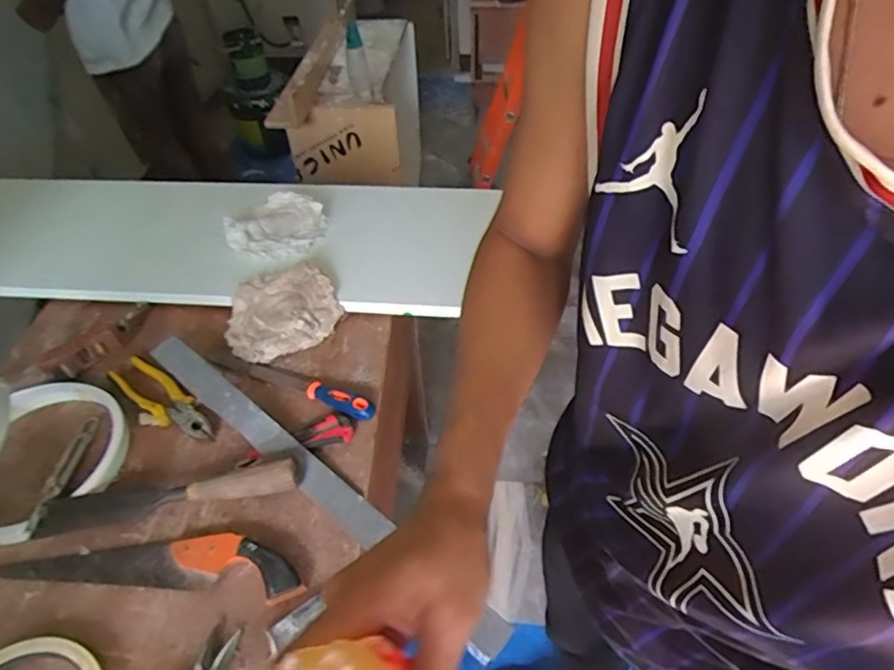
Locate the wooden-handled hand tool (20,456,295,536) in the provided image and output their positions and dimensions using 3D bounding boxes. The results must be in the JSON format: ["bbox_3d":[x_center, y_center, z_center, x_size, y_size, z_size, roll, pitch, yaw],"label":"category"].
[{"bbox_3d":[-0.333,0.191,0.684,0.302,0.047,0.049,-10,48,-6],"label":"wooden-handled hand tool"}]

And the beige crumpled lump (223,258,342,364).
[{"bbox_3d":[-0.269,-0.040,0.915,0.181,0.056,0.151,-20,50,-15],"label":"beige crumpled lump"}]

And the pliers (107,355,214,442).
[{"bbox_3d":[-0.414,0.090,0.824,0.218,0.033,0.053,27,54,24],"label":"pliers"}]

